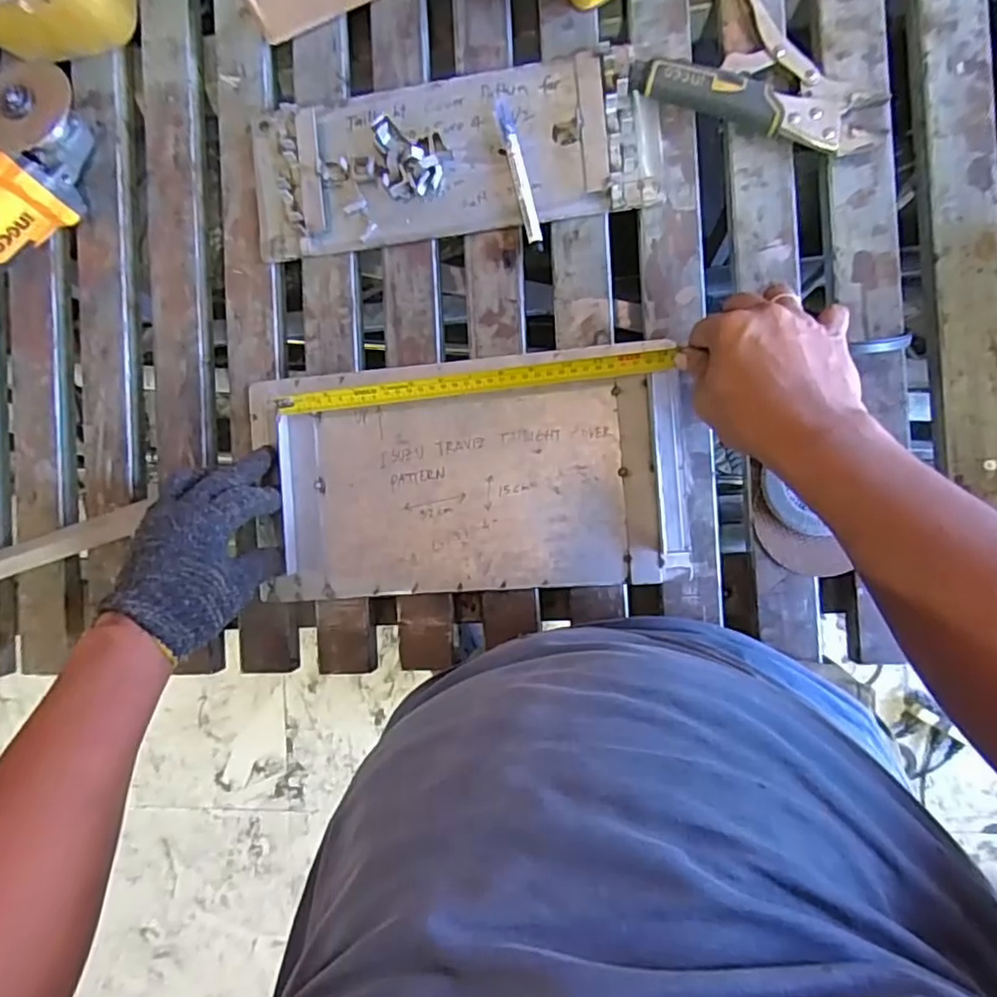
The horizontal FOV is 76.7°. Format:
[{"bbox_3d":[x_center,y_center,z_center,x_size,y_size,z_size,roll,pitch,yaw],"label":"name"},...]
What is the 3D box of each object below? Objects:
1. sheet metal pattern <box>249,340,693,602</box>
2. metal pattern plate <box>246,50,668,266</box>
[{"bbox_3d":[-0.030,-0.018,0.545,0.366,0.013,0.198,-4,90,8],"label":"sheet metal pattern"},{"bbox_3d":[-0.044,-0.297,0.547,0.349,0.017,0.137,-7,90,8],"label":"metal pattern plate"}]

